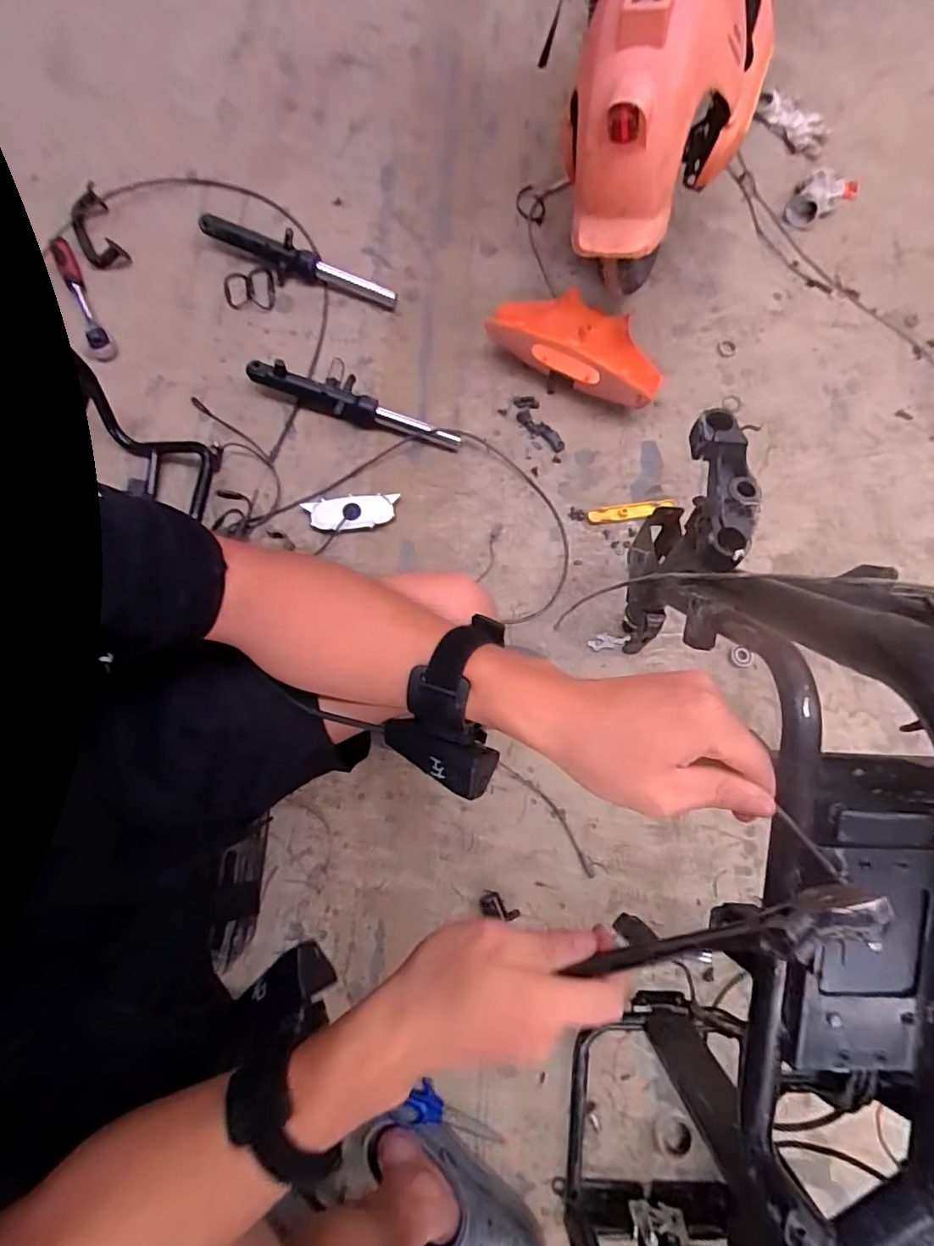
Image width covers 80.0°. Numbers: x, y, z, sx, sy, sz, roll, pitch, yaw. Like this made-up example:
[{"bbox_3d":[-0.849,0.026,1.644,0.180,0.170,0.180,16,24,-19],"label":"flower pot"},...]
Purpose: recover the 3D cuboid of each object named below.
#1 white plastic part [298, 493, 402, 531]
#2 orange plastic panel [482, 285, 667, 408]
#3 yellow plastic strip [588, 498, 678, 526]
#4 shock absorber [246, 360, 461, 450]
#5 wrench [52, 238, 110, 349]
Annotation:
[{"bbox_3d":[-0.186,-0.177,0.893,0.142,0.016,0.052,-4,75,-3],"label":"white plastic part"},{"bbox_3d":[0.195,-0.489,0.968,0.304,0.096,0.150,24,76,4],"label":"orange plastic panel"},{"bbox_3d":[0.278,-0.188,0.941,0.150,0.008,0.028,-8,76,-4],"label":"yellow plastic strip"},{"bbox_3d":[-0.183,-0.376,0.937,0.364,0.056,0.070,19,75,3],"label":"shock absorber"},{"bbox_3d":[-0.650,-0.553,0.932,0.030,0.031,0.209,-25,77,-8],"label":"wrench"}]

